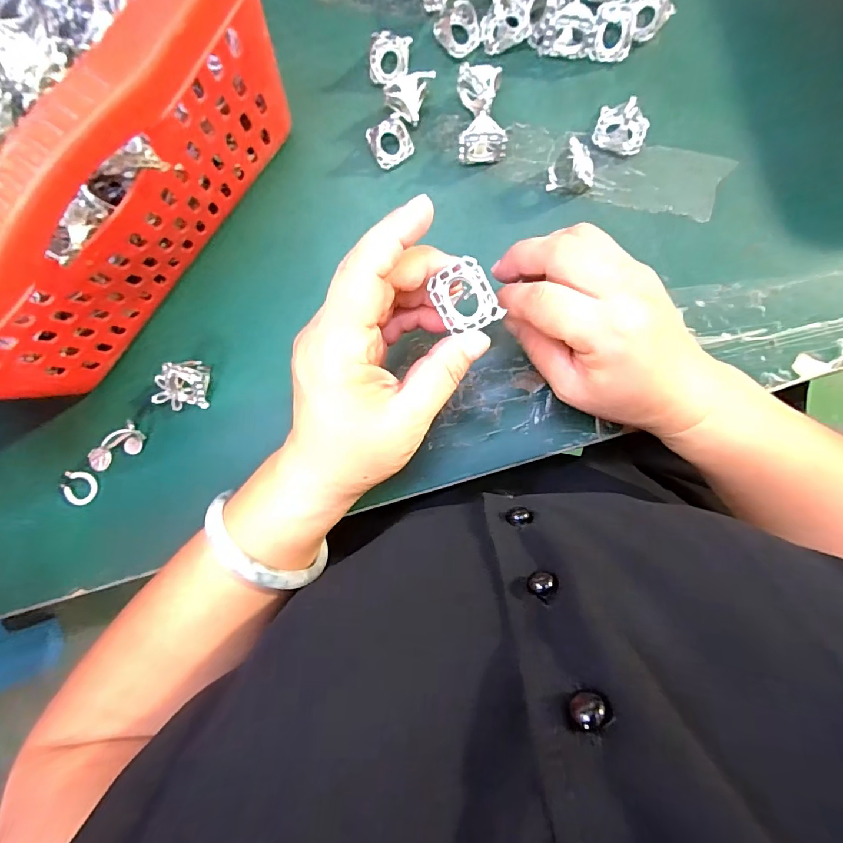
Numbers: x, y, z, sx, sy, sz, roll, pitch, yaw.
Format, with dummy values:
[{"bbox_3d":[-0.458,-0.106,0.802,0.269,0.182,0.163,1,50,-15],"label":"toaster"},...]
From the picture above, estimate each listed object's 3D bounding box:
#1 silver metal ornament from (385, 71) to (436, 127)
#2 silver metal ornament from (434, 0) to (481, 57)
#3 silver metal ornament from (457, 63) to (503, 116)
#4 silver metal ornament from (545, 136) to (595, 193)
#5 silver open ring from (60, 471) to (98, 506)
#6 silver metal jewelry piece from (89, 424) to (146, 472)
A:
[{"bbox_3d":[-0.009,-0.213,0.299,0.026,0.023,0.028,24,90,5],"label":"silver metal ornament"},{"bbox_3d":[0.025,-0.259,0.302,0.025,0.018,0.027,0,88,5],"label":"silver metal ornament"},{"bbox_3d":[0.037,-0.211,0.295,0.027,0.023,0.024,3,88,5],"label":"silver metal ornament"},{"bbox_3d":[0.096,-0.158,0.287,0.029,0.027,0.020,9,88,5],"label":"silver metal ornament"},{"bbox_3d":[-0.235,0.046,0.315,0.021,0.004,0.023,24,90,-16],"label":"silver open ring"},{"bbox_3d":[-0.208,0.020,0.309,0.042,0.015,0.017,-30,86,3],"label":"silver metal jewelry piece"}]

